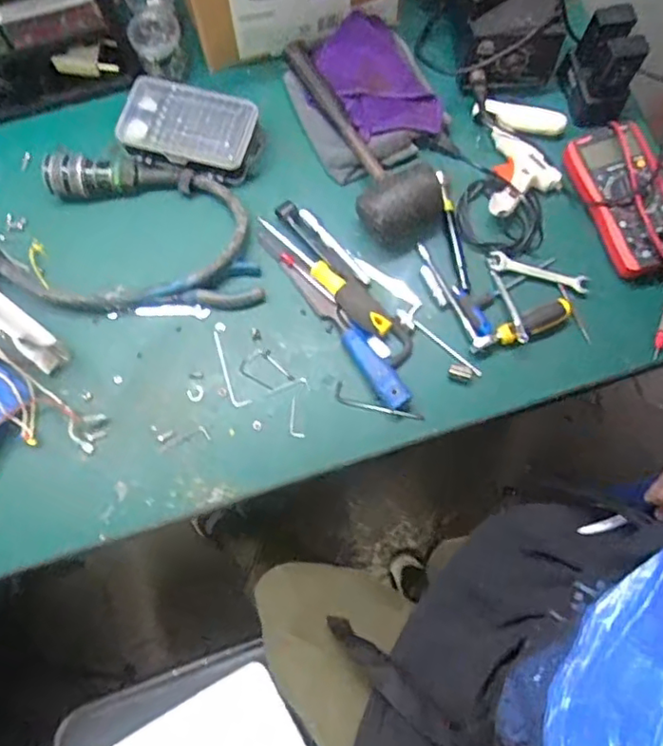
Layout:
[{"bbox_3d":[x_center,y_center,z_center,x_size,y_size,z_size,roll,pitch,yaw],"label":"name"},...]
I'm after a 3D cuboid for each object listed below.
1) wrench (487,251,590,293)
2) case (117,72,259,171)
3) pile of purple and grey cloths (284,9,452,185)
[{"bbox_3d":[0.255,-0.125,0.745,0.123,0.004,0.024,17,78,4],"label":"wrench"},{"bbox_3d":[-0.175,-0.308,0.750,0.160,0.030,0.093,14,75,4],"label":"case"},{"bbox_3d":[0.040,-0.360,0.791,0.172,0.053,0.186,-27,79,-6],"label":"pile of purple and grey cloths"}]

